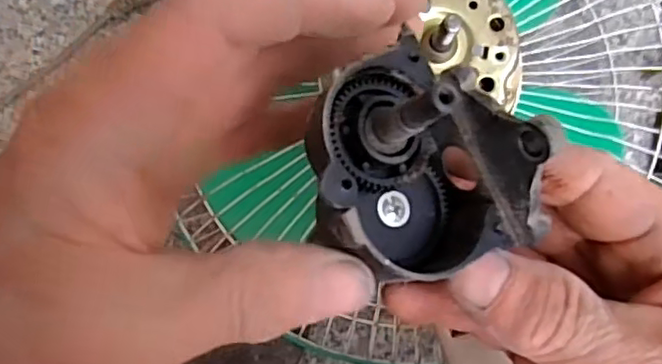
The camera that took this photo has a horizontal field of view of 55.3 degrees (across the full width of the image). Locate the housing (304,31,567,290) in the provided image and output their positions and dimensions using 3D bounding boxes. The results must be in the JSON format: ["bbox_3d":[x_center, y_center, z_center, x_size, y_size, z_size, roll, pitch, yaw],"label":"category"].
[{"bbox_3d":[0.023,-0.002,0.157,0.059,0.032,0.050,35,92,-2],"label":"housing"}]

